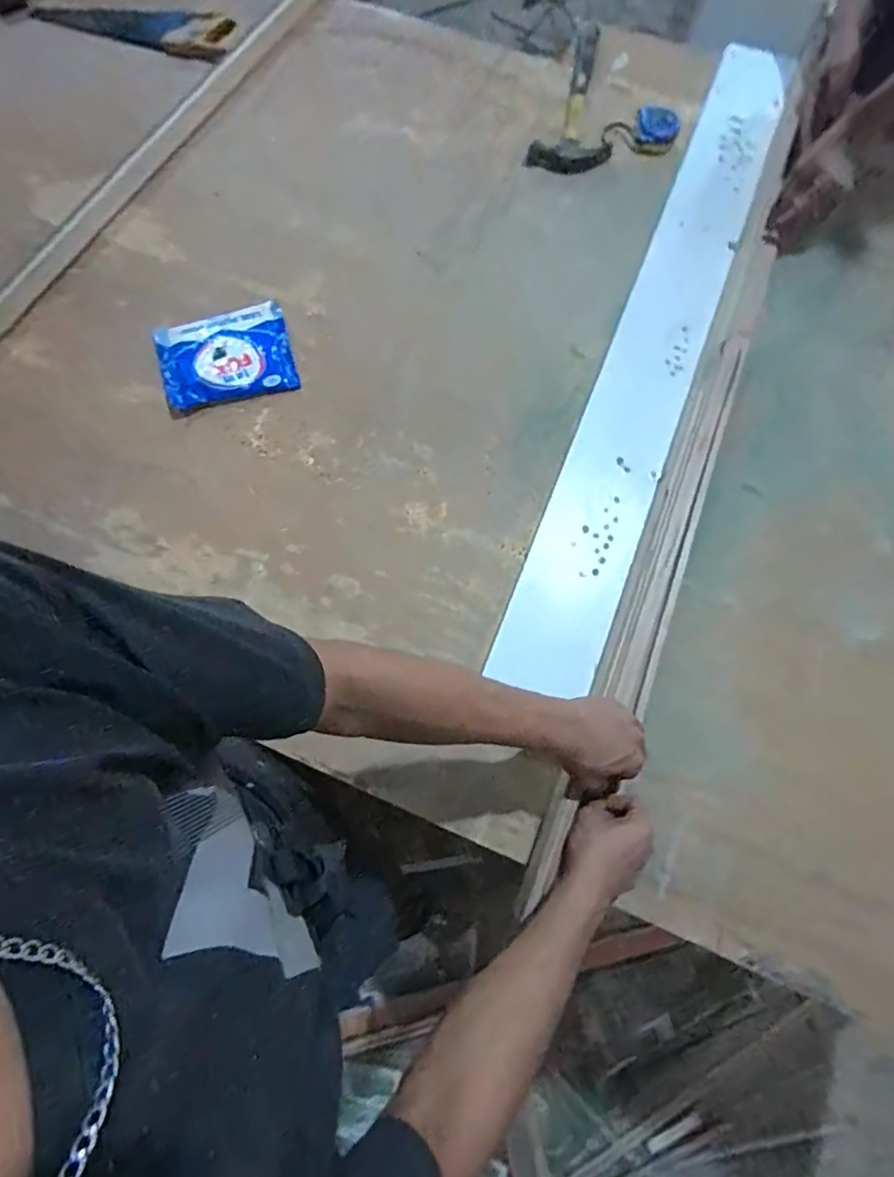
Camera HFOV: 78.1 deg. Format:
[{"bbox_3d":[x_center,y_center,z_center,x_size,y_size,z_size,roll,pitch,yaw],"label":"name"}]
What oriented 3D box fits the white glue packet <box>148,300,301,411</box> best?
[{"bbox_3d":[-0.316,-0.333,0.785,0.181,0.019,0.144,-15,75,-4],"label":"white glue packet"}]

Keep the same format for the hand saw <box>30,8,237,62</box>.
[{"bbox_3d":[-0.555,-1.015,0.994,0.393,0.038,0.103,17,75,4],"label":"hand saw"}]

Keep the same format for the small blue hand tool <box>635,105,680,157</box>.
[{"bbox_3d":[0.346,-0.755,0.910,0.069,0.029,0.077,14,75,4],"label":"small blue hand tool"}]

